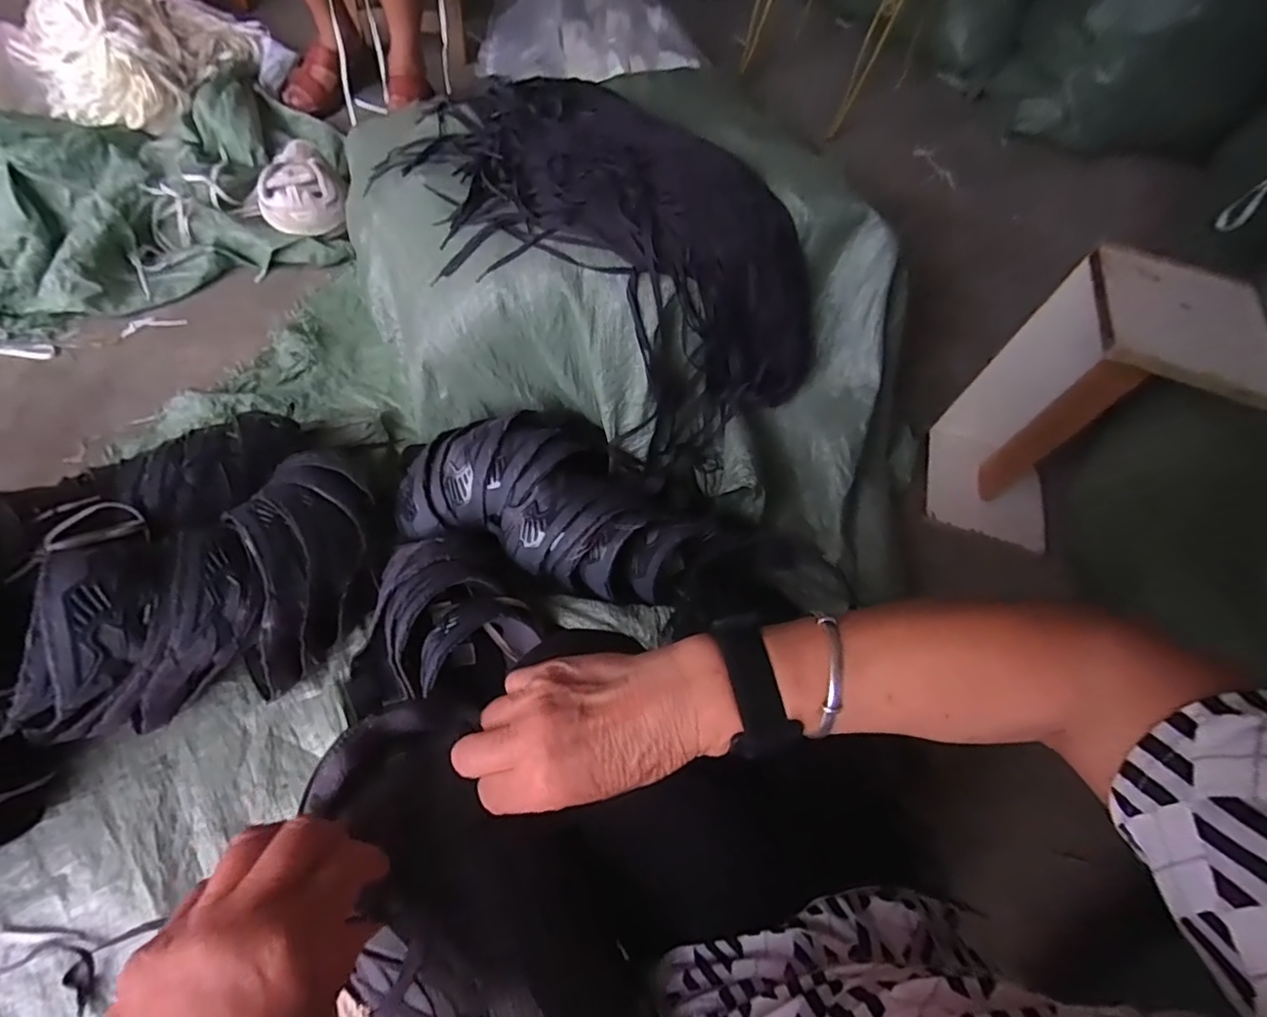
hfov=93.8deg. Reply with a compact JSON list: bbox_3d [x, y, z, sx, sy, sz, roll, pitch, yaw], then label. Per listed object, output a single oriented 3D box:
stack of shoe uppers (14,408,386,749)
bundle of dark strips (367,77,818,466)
[{"bbox_3d":[-0.492,0.038,0.713,0.333,0.222,0.365,-13,64,-15],"label":"stack of shoe uppers"},{"bbox_3d":[-0.002,-0.359,0.831,0.660,0.246,0.312,33,64,-12],"label":"bundle of dark strips"}]

